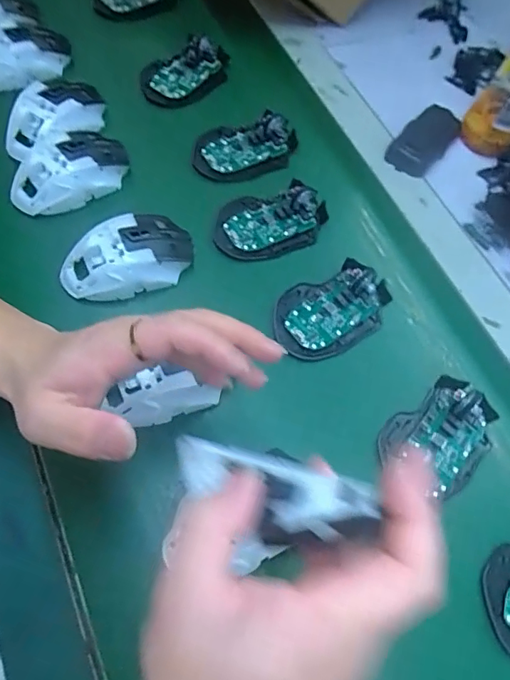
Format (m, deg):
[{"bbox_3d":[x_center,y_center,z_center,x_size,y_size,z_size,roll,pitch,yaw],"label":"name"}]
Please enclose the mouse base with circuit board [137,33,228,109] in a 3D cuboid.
[{"bbox_3d":[-0.077,-0.314,0.576,0.118,0.020,0.078,-36,70,-18],"label":"mouse base with circuit board"}]

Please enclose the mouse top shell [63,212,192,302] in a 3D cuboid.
[{"bbox_3d":[-0.113,-0.075,0.441,0.115,0.033,0.062,-21,65,-12],"label":"mouse top shell"}]

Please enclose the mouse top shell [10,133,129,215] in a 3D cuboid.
[{"bbox_3d":[-0.179,-0.164,0.479,0.114,0.033,0.055,-32,68,-17],"label":"mouse top shell"}]

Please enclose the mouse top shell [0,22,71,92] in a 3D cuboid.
[{"bbox_3d":[-0.260,-0.311,0.543,0.117,0.034,0.066,-33,69,-17],"label":"mouse top shell"}]

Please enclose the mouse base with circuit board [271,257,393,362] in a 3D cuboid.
[{"bbox_3d":[0.072,-0.029,0.455,0.114,0.019,0.073,-24,66,-13],"label":"mouse base with circuit board"}]

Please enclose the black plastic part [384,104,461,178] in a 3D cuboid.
[{"bbox_3d":[0.198,-0.235,0.579,0.051,0.020,0.123,33,67,14],"label":"black plastic part"}]

